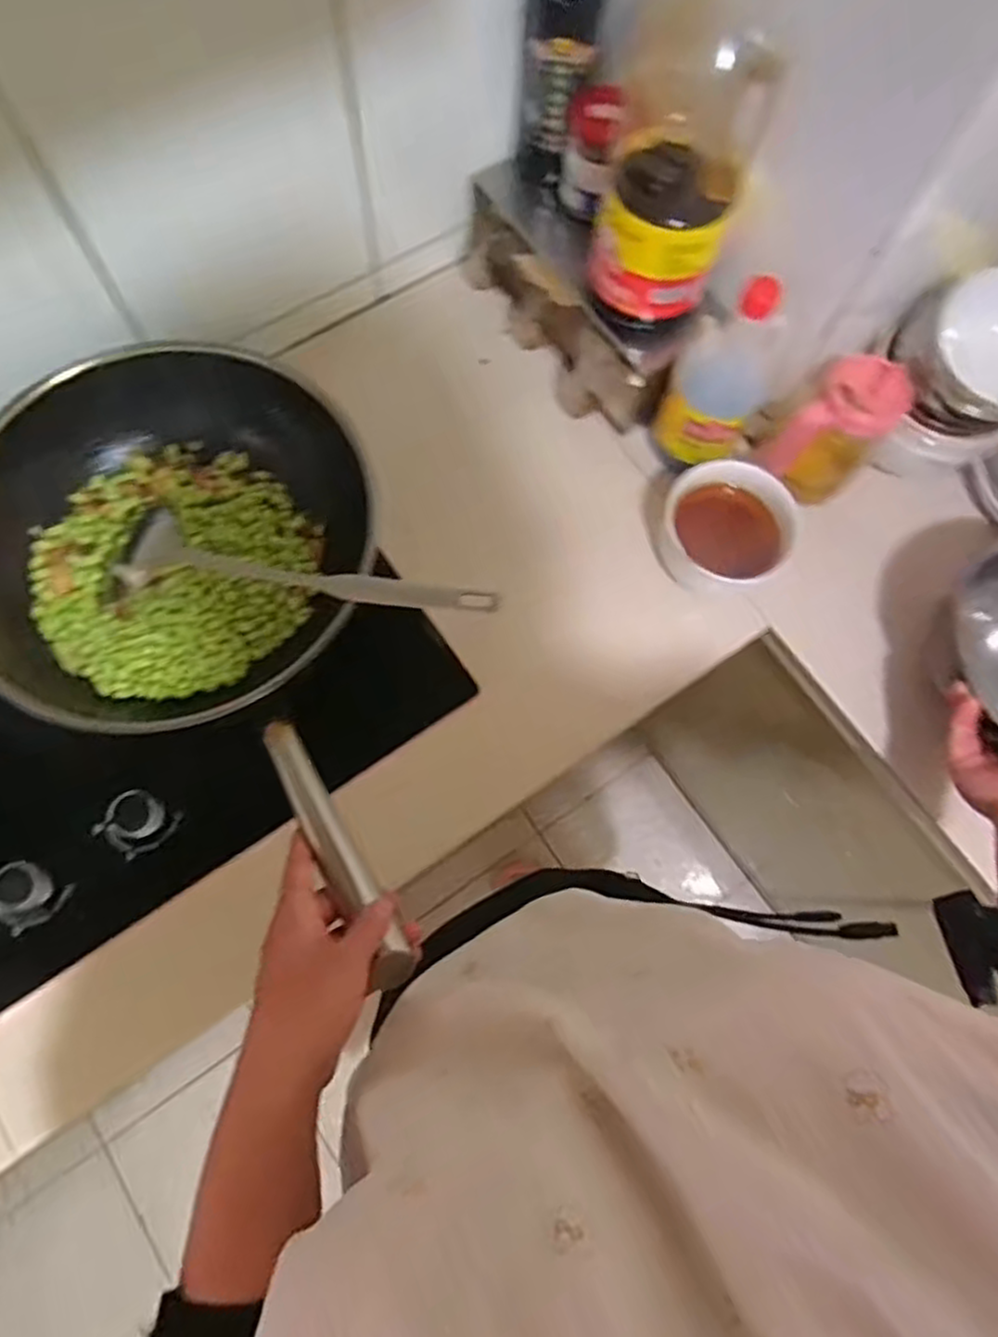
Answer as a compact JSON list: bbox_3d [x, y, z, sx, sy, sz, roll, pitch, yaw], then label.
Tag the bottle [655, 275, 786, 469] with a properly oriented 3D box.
[{"bbox_3d":[0.200,-0.255,0.670,0.080,0.201,0.075,29,75,6],"label":"bottle"}]

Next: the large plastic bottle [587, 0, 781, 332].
[{"bbox_3d":[0.139,-0.395,0.566,0.110,0.280,0.090,20,74,4],"label":"large plastic bottle"}]

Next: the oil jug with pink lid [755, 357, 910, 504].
[{"bbox_3d":[0.309,-0.221,0.694,0.084,0.141,0.075,36,76,8],"label":"oil jug with pink lid"}]

